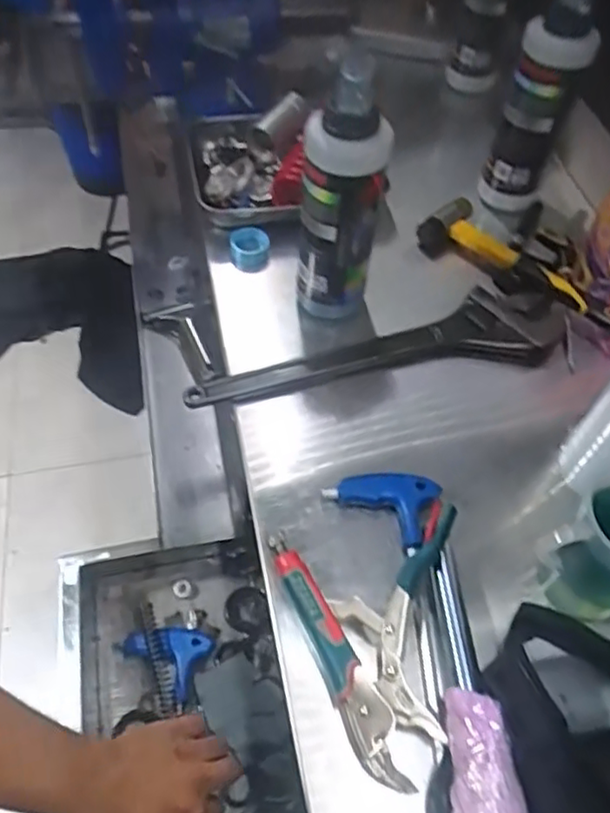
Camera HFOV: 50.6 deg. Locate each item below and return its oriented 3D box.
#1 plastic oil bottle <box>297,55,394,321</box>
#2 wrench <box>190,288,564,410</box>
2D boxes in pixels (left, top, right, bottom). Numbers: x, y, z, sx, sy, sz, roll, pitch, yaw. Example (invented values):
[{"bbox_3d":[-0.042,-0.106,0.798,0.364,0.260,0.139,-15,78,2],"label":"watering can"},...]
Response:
[{"bbox_3d":[0.036,-0.196,0.656,0.082,0.276,0.068,6,55,2],"label":"plastic oil bottle"},{"bbox_3d":[0.082,-0.064,0.736,0.435,0.040,0.090,-9,56,-9],"label":"wrench"}]

